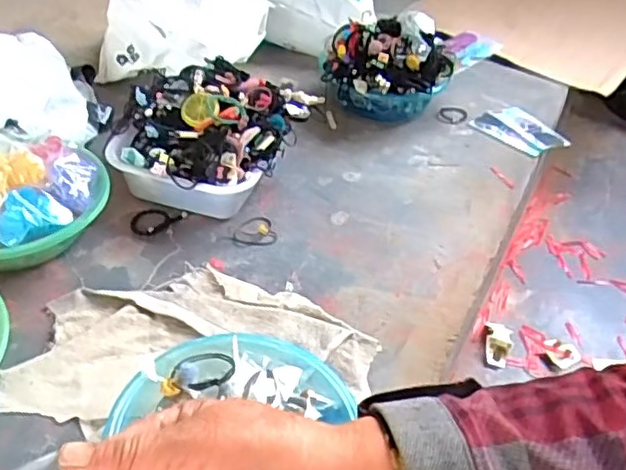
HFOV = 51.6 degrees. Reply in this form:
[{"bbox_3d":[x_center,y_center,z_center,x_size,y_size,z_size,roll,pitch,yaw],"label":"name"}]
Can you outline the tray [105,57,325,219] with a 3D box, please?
[{"bbox_3d":[-0.152,-0.140,0.933,0.231,0.136,0.250,21,43,16],"label":"tray"}]

